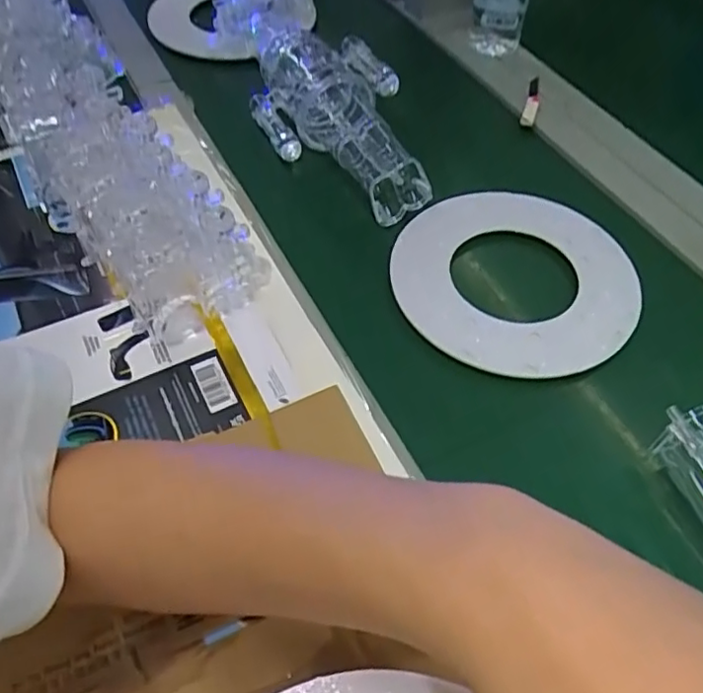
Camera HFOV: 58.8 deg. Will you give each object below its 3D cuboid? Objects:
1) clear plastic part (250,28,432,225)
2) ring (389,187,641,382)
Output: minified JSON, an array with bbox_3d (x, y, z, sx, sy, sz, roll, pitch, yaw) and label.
[{"bbox_3d":[-0.012,-0.215,0.566,0.115,0.069,0.217,-19,56,-15],"label":"clear plastic part"},{"bbox_3d":[0.134,-0.066,0.504,0.186,0.011,0.202,1,54,-1],"label":"ring"}]

